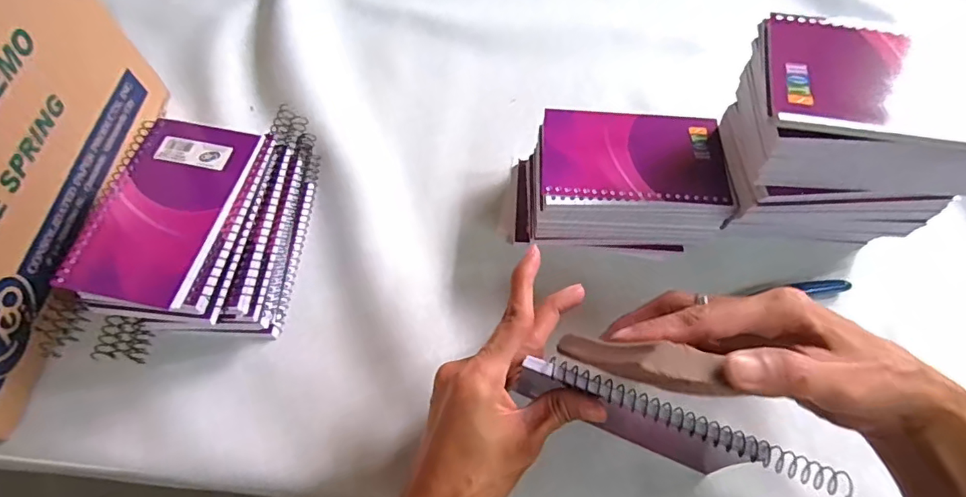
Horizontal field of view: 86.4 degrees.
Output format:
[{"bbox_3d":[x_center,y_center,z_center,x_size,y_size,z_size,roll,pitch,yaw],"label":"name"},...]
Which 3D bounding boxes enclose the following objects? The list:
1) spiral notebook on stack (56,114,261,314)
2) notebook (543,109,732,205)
[{"bbox_3d":[-0.207,-0.027,0.333,0.090,0.011,0.129,9,63,5],"label":"spiral notebook on stack"},{"bbox_3d":[0.110,-0.067,0.373,0.129,0.004,0.079,2,63,1],"label":"notebook"}]

